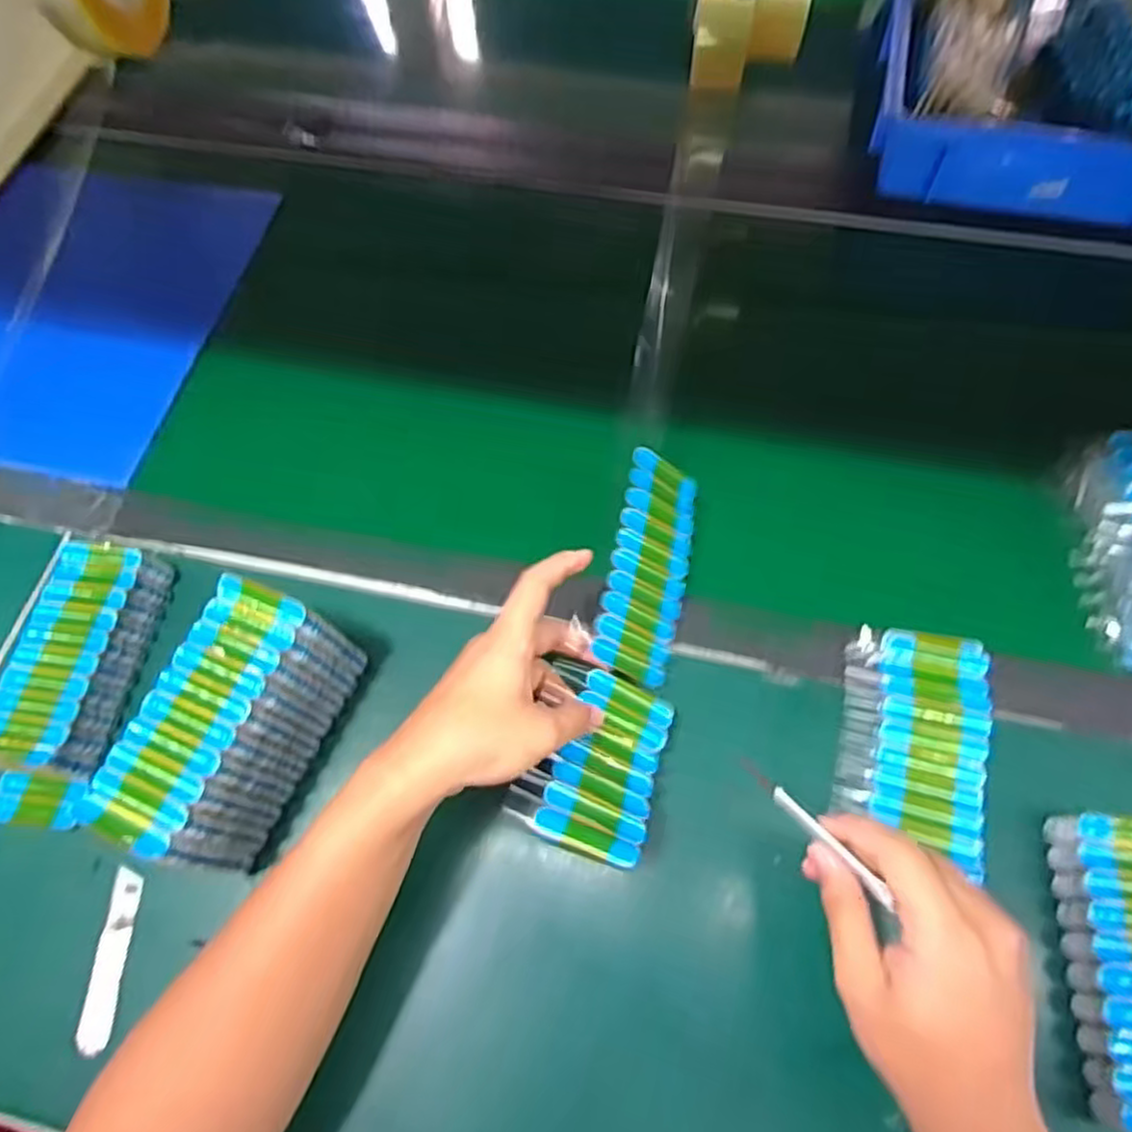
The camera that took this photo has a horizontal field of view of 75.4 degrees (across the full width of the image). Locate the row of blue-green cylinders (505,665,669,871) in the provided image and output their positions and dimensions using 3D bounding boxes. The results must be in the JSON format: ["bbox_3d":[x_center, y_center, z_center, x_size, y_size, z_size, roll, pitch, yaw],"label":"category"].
[{"bbox_3d":[0.018,0.115,0.440,0.080,0.012,0.106,26,55,-8],"label":"row of blue-green cylinders"}]

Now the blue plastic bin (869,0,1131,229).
[{"bbox_3d":[0.460,-0.500,0.707,0.290,0.106,0.397,13,65,9],"label":"blue plastic bin"}]

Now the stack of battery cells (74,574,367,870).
[{"bbox_3d":[-0.202,0.098,0.449,0.072,0.100,0.151,21,66,13],"label":"stack of battery cells"}]

